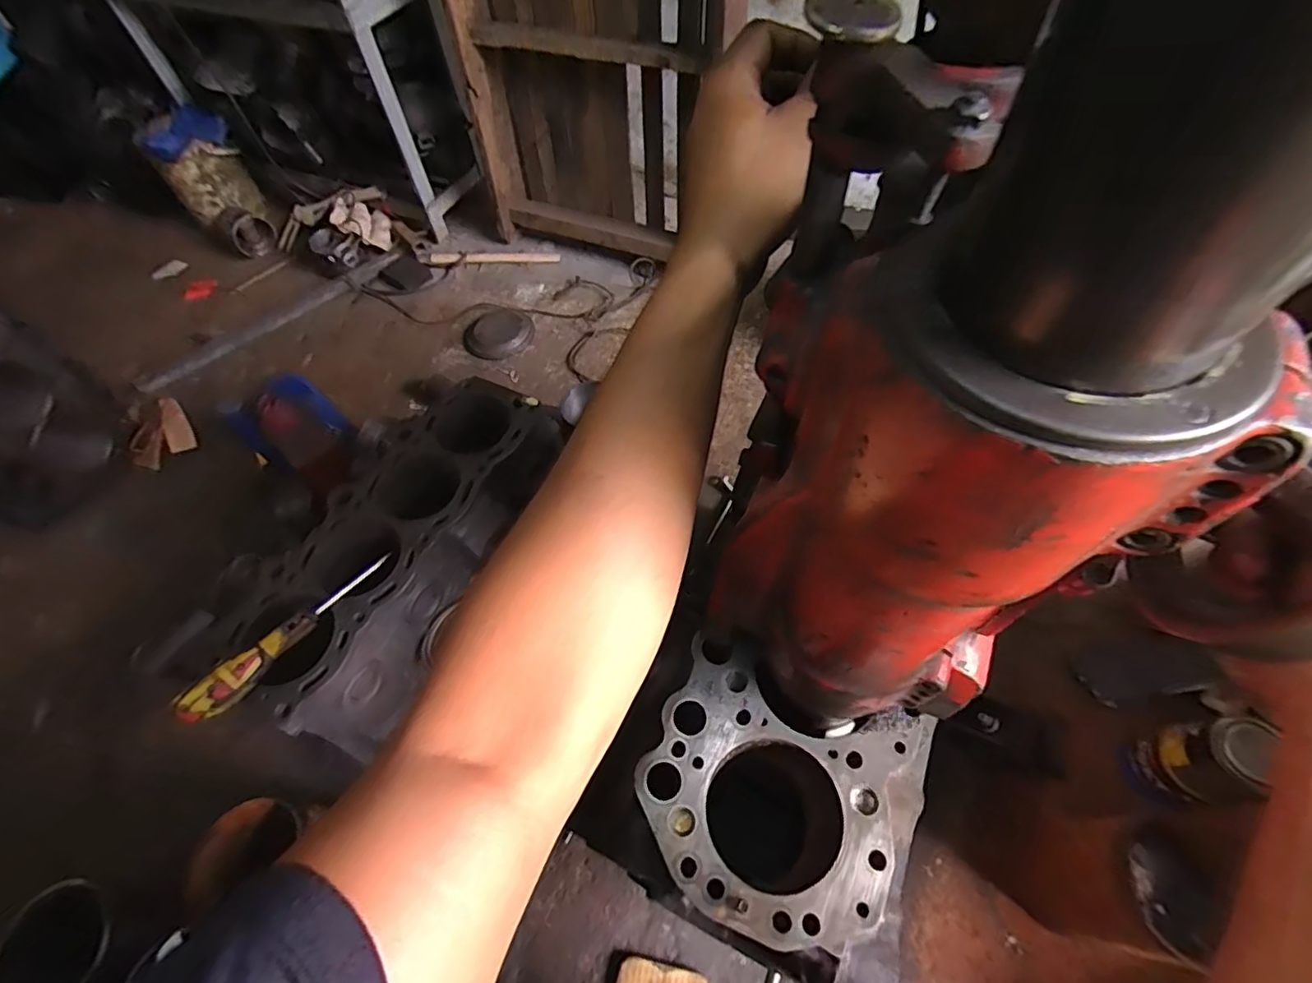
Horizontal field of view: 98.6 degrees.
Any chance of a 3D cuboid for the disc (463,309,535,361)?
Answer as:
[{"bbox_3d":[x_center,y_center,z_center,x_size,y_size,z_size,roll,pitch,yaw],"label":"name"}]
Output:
[{"bbox_3d":[-0.311,-0.312,1.103,0.122,0.038,0.123,-2,58,3],"label":"disc"}]

